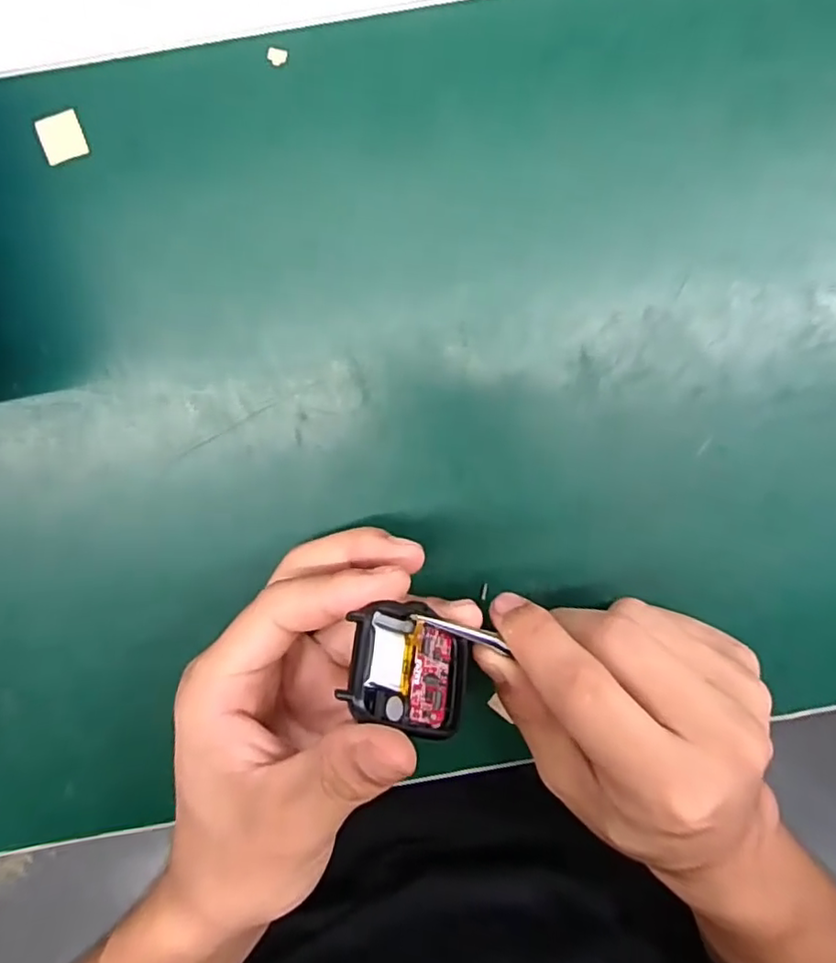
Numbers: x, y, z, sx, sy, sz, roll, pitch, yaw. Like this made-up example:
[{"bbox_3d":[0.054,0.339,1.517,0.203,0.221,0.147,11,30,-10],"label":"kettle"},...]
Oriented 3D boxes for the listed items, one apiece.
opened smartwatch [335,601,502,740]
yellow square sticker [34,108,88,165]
[{"bbox_3d":[0.000,0.059,0.197,0.045,0.007,0.037,31,56,-32],"label":"opened smartwatch"},{"bbox_3d":[-0.130,-0.126,0.229,0.016,0.004,0.015,-18,97,1],"label":"yellow square sticker"}]

